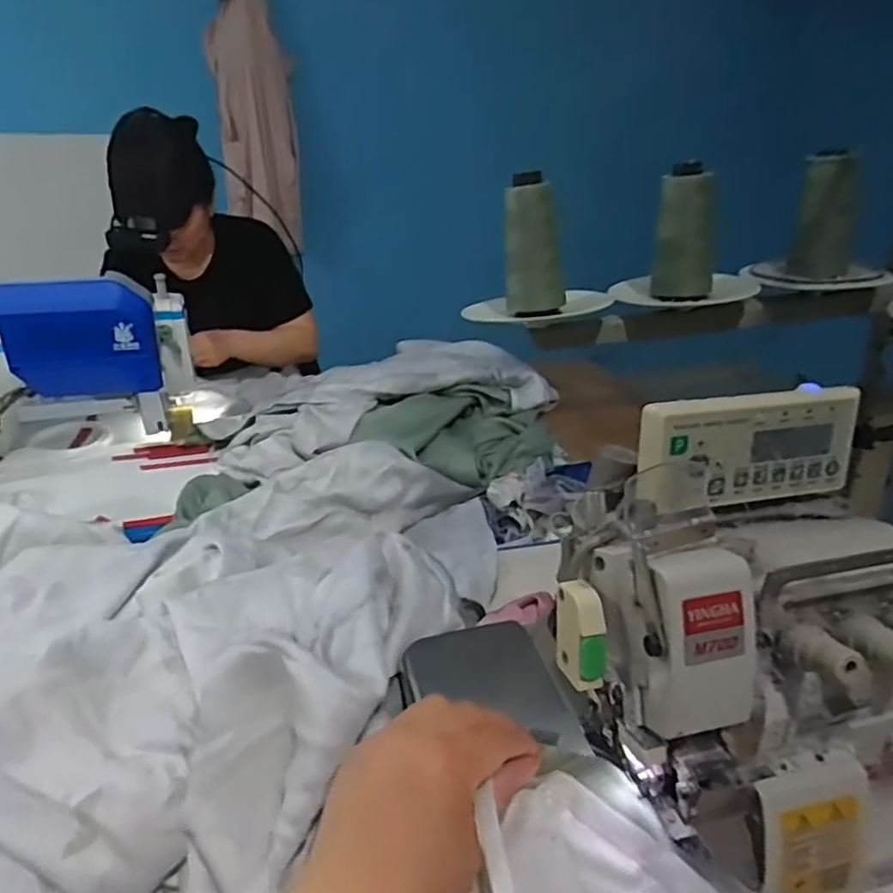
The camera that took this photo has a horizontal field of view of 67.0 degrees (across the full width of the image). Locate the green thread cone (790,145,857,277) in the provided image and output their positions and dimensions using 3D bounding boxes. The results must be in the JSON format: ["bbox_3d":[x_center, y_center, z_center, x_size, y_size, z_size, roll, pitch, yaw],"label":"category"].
[{"bbox_3d":[0.313,-0.189,0.553,0.044,0.095,0.044,14,28,25],"label":"green thread cone"}]

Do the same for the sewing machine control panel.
[{"bbox_3d":[0.190,0.000,0.421,0.146,0.069,0.023,-7,27,-16],"label":"sewing machine control panel"}]

